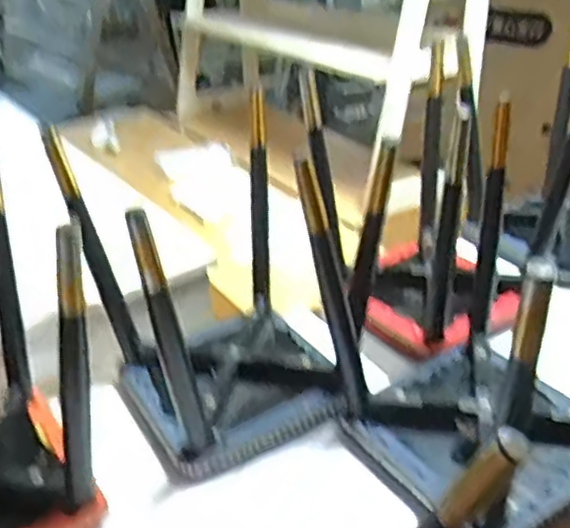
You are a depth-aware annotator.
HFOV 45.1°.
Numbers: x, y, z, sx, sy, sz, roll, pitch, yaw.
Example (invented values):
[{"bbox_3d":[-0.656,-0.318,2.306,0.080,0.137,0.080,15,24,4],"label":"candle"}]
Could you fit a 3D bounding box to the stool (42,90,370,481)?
[{"bbox_3d":[-0.108,0.039,0.978,0.317,0.411,0.352,-13,31,-21],"label":"stool"}]

